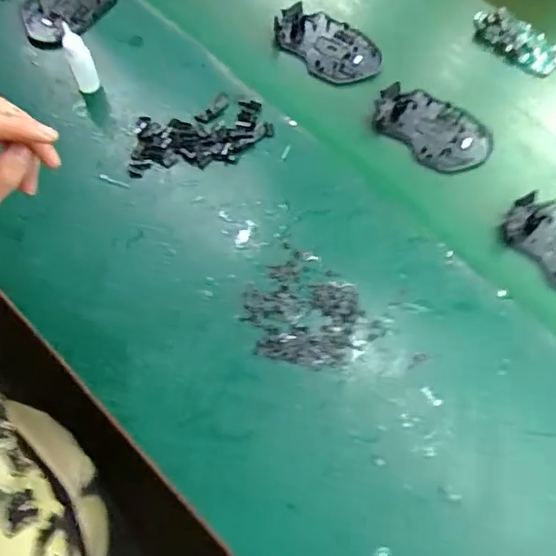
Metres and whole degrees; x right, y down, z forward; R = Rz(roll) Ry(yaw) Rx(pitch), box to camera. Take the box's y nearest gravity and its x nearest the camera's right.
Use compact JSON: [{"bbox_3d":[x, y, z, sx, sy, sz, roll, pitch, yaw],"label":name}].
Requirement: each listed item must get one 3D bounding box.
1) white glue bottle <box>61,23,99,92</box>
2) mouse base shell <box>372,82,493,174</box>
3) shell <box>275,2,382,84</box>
[{"bbox_3d":[-0.183,-0.201,0.521,0.022,0.075,0.015,-25,70,-11],"label":"white glue bottle"},{"bbox_3d":[0.150,-0.146,0.546,0.114,0.012,0.070,35,71,13],"label":"mouse base shell"},{"bbox_3d":[0.051,-0.244,0.585,0.118,0.010,0.069,40,72,14],"label":"shell"}]

